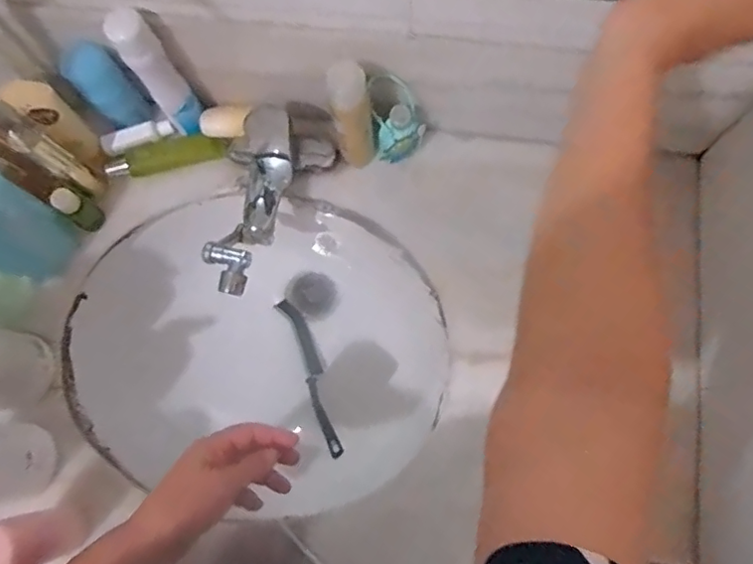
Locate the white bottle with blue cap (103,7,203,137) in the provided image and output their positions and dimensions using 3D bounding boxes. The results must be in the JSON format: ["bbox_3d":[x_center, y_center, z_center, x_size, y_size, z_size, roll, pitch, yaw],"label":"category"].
[{"bbox_3d":[-0.213,-0.200,0.551,0.040,0.166,0.031,-31,76,-7],"label":"white bottle with blue cap"}]

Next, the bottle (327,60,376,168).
[{"bbox_3d":[-0.023,-0.163,0.556,0.038,0.133,0.032,-7,75,-1],"label":"bottle"}]

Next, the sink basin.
[{"bbox_3d":[-0.138,0.064,0.686,0.402,0.172,0.341,12,75,5],"label":"sink basin"}]

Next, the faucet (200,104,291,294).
[{"bbox_3d":[-0.123,-0.074,0.567,0.076,0.084,0.187,1,75,1],"label":"faucet"}]

